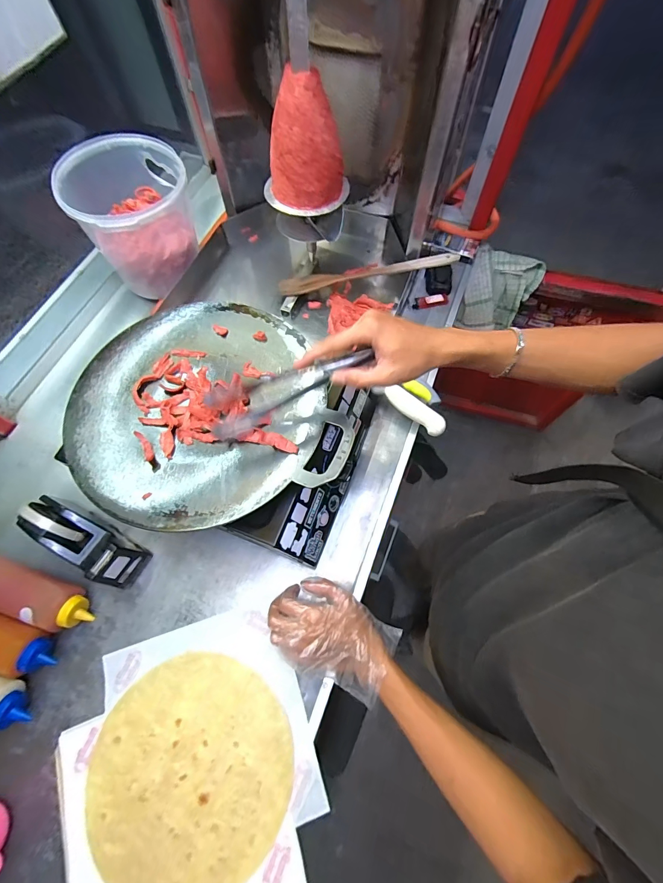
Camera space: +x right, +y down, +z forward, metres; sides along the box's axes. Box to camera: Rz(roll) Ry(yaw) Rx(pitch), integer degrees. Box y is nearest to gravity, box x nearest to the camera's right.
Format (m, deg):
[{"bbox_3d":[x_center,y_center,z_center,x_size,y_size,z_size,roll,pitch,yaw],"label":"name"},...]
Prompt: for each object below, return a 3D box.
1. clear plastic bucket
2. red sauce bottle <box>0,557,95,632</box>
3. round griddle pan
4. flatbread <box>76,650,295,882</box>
[{"bbox_3d":[-0.343,-0.398,0.661,0.189,0.178,0.206,0,67,1],"label":"clear plastic bucket"},{"bbox_3d":[-0.437,0.213,0.517,0.208,0.059,0.059,18,69,8],"label":"red sauce bottle"},{"bbox_3d":[-0.177,-0.052,0.489,0.326,0.023,0.327,-1,67,2],"label":"round griddle pan"},{"bbox_3d":[-0.178,0.411,0.451,0.240,0.010,0.245,-1,67,2],"label":"flatbread"}]

